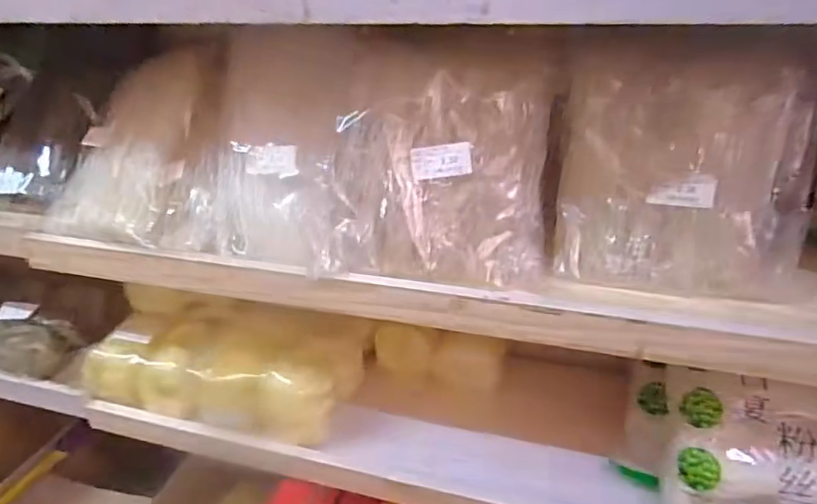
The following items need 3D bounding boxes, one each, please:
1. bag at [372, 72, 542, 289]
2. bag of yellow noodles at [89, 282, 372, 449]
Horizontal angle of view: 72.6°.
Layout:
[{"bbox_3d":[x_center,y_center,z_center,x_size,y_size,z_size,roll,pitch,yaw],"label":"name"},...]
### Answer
[{"bbox_3d":[0.053,-0.062,0.543,0.159,0.179,0.047,2,26,4],"label":"bag"},{"bbox_3d":[-0.254,0.146,0.813,0.352,0.112,0.191,8,27,16],"label":"bag of yellow noodles"}]

